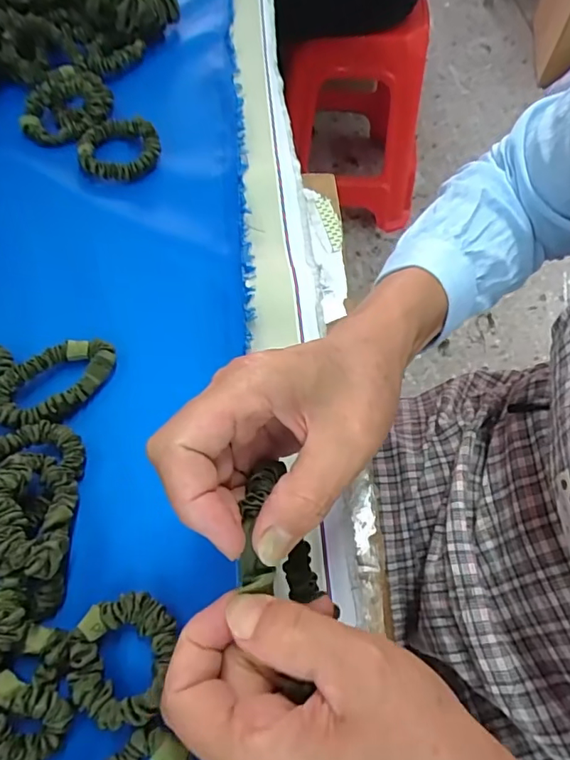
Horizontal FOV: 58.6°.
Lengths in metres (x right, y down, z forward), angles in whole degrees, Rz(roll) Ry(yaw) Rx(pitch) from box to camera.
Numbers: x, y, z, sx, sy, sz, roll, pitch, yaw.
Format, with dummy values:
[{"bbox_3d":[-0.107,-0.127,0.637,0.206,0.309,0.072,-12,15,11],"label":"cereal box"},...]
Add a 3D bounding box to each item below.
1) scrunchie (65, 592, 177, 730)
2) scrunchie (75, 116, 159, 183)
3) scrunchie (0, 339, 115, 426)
[{"bbox_3d":[-0.083,0.139,0.255,0.049,0.009,0.058,9,60,4],"label":"scrunchie"},{"bbox_3d":[-0.141,-0.200,0.429,0.066,0.022,0.066,-15,62,-10],"label":"scrunchie"},{"bbox_3d":[-0.149,0.000,0.329,0.081,0.014,0.041,-39,68,-21],"label":"scrunchie"}]

